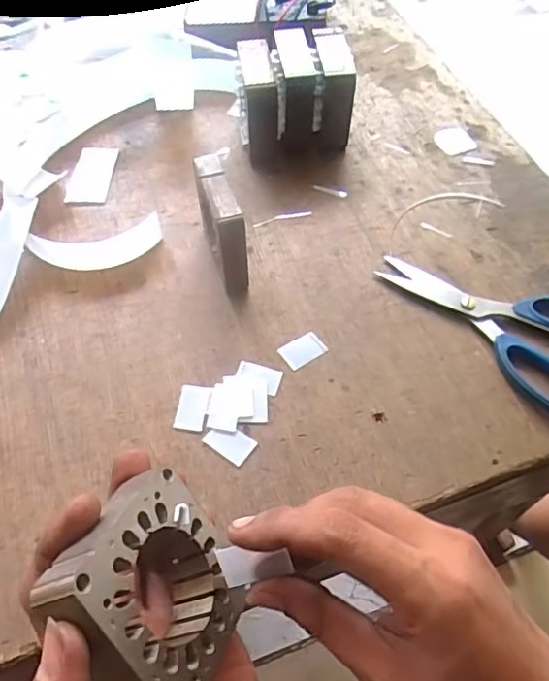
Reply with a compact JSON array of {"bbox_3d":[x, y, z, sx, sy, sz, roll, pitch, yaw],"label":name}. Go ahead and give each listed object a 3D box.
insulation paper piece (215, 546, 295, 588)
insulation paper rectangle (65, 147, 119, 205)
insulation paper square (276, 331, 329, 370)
[{"bbox_3d":[-0.008,0.096,0.246,0.031,0.004,0.017,-21,81,17],"label":"insulation paper piece"},{"bbox_3d":[-0.159,-0.146,0.497,0.034,0.004,0.071,1,57,1],"label":"insulation paper rectangle"},{"bbox_3d":[0.020,0.006,0.400,0.030,0.004,0.021,-30,62,-17],"label":"insulation paper square"}]

